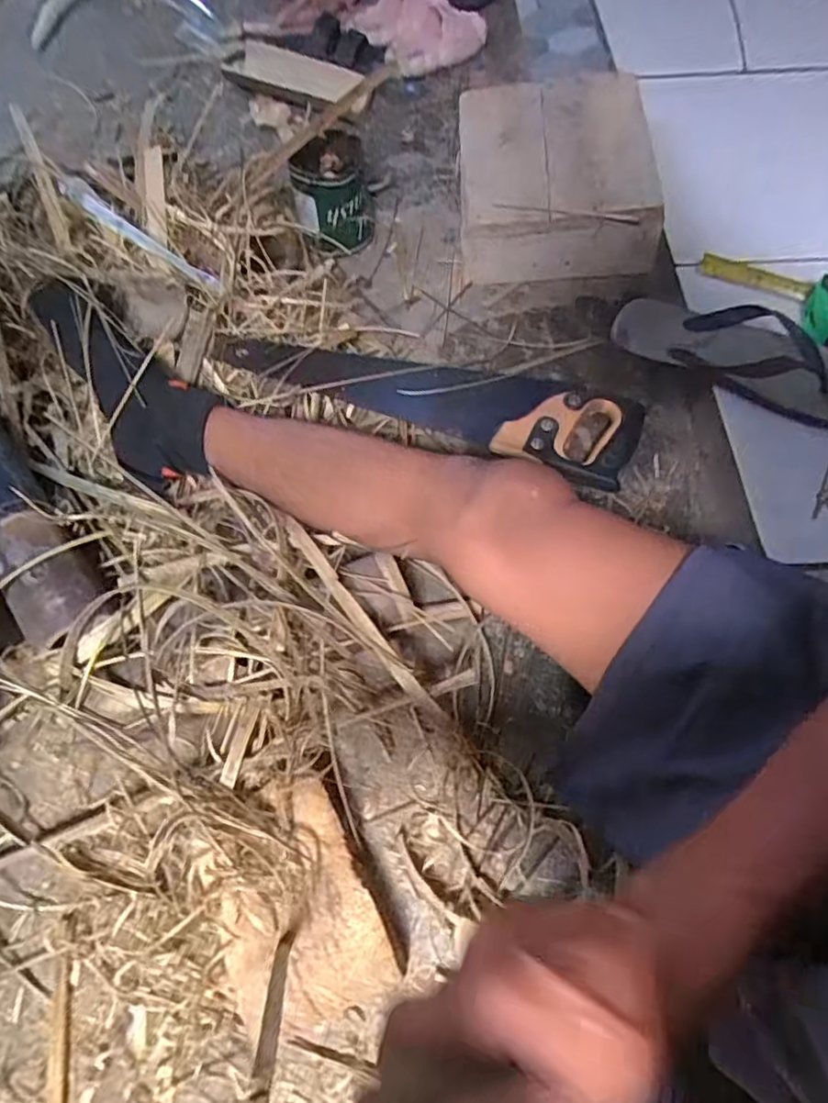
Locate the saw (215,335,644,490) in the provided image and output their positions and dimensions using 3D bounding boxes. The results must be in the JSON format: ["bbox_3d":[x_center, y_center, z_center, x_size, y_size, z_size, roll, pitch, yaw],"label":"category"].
[{"bbox_3d":[0.020,-0.186,0.715,0.455,0.046,0.120,17,64,9],"label":"saw"}]

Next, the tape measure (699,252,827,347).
[{"bbox_3d":[0.423,-0.294,0.725,0.210,0.055,0.087,37,68,18],"label":"tape measure"}]

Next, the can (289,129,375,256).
[{"bbox_3d":[-0.107,-0.465,0.845,0.102,0.101,0.119,-7,62,-4],"label":"can"}]

